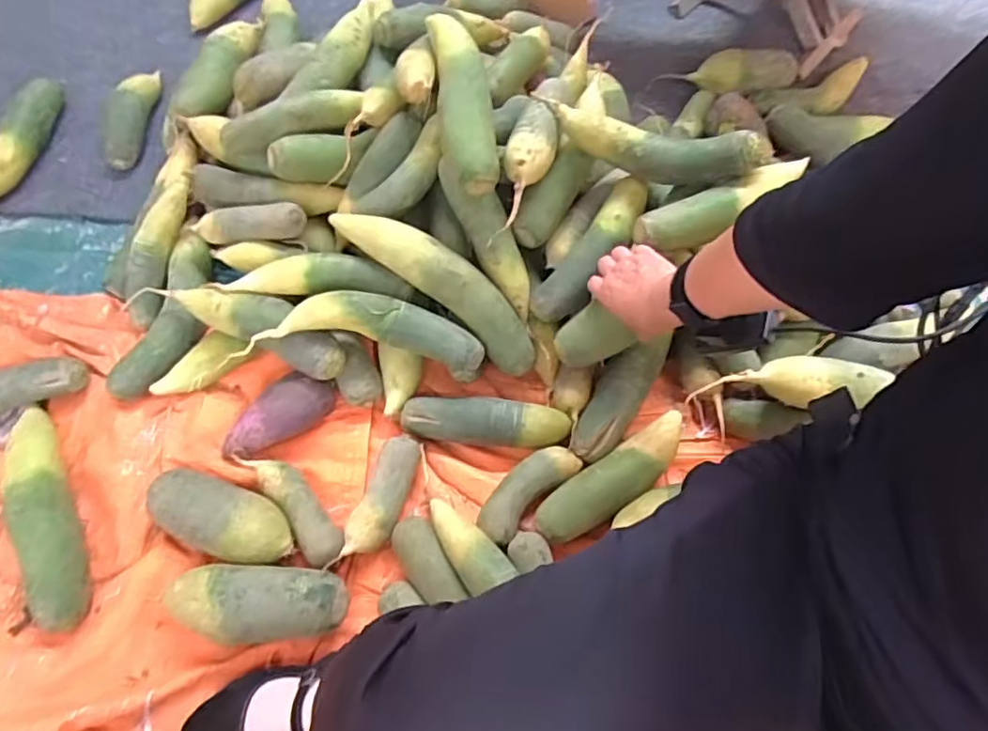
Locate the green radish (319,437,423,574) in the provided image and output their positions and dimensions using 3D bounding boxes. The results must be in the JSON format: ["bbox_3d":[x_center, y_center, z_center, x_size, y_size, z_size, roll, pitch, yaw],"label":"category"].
[{"bbox_3d":[-0.124,0.153,0.680,0.047,0.046,0.158,16,64,7],"label":"green radish"}]

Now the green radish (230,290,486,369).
[{"bbox_3d":[-0.141,-0.042,0.704,0.261,0.054,0.073,10,62,-9],"label":"green radish"}]

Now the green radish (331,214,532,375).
[{"bbox_3d":[-0.062,-0.101,0.719,0.291,0.057,0.065,38,67,-4],"label":"green radish"}]

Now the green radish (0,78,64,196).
[{"bbox_3d":[-0.698,-0.334,0.897,0.053,0.059,0.230,0,63,-1],"label":"green radish"}]

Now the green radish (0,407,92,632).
[{"bbox_3d":[-0.491,0.154,0.667,0.062,0.053,0.267,-19,65,-10],"label":"green radish"}]

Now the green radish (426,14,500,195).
[{"bbox_3d":[-0.037,-0.319,0.714,0.065,0.050,0.265,-5,64,-4],"label":"green radish"}]

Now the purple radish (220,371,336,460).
[{"bbox_3d":[-0.255,0.063,0.724,0.141,0.060,0.059,-41,70,-19],"label":"purple radish"}]

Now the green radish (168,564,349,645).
[{"bbox_3d":[-0.239,0.243,0.619,0.176,0.066,0.073,1,64,-1],"label":"green radish"}]

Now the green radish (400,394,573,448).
[{"bbox_3d":[-0.010,0.067,0.726,0.197,0.053,0.046,5,63,2],"label":"green radish"}]

